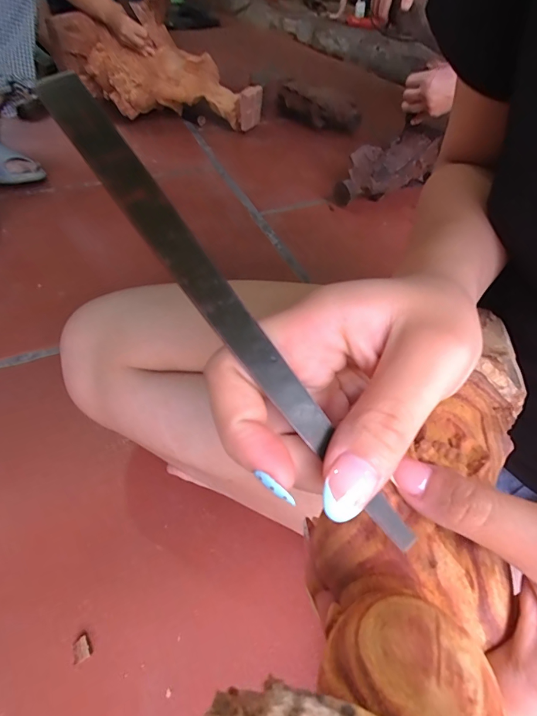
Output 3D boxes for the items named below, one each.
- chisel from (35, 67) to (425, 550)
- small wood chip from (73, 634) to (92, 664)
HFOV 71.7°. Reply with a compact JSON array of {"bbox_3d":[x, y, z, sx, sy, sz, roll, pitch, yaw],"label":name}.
[{"bbox_3d":[-0.015,-0.017,0.124,0.016,0.008,0.190,-37,90,-30],"label":"chisel"},{"bbox_3d":[-0.152,0.237,0.303,0.013,0.006,0.016,-18,53,-19],"label":"small wood chip"}]

